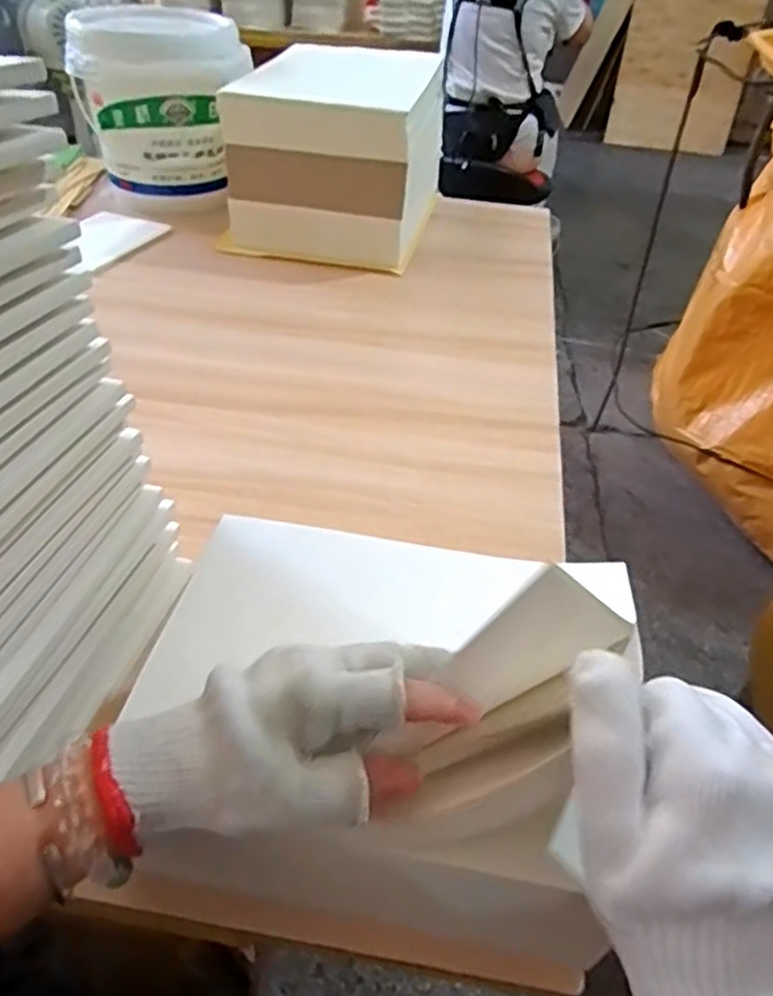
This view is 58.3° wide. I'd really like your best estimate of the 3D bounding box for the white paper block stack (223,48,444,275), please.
[{"bbox_3d":[-0.067,-0.557,1.105,0.279,0.211,0.381,11,43,8],"label":"white paper block stack"}]

